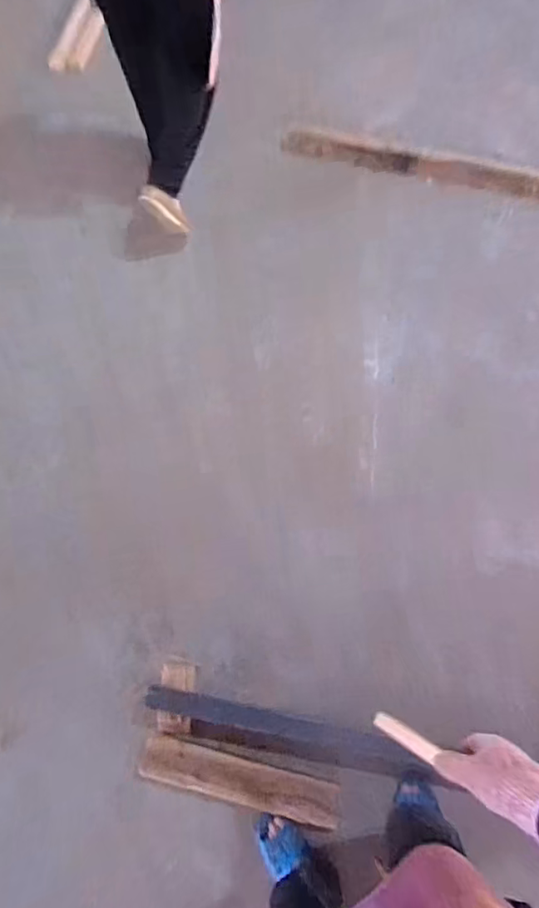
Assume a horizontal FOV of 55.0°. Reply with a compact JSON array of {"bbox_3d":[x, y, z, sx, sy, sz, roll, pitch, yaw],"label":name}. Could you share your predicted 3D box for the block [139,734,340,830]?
[{"bbox_3d":[-0.063,0.672,1.052,0.409,0.046,0.089,13,69,6],"label":"block"}]

